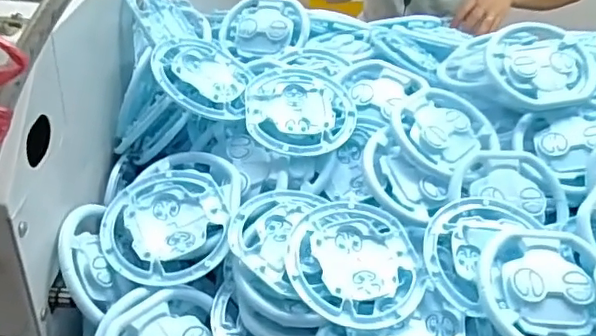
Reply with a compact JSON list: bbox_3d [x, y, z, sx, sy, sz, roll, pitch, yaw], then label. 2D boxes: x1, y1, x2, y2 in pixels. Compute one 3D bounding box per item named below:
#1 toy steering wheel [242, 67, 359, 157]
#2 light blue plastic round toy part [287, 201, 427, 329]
[{"bbox_3d":[0.002,-0.054,0.522,0.098,0.019,0.106,0,54,-6],"label":"toy steering wheel"},{"bbox_3d":[0.044,0.069,0.425,0.099,0.026,0.099,1,40,-1],"label":"light blue plastic round toy part"}]

